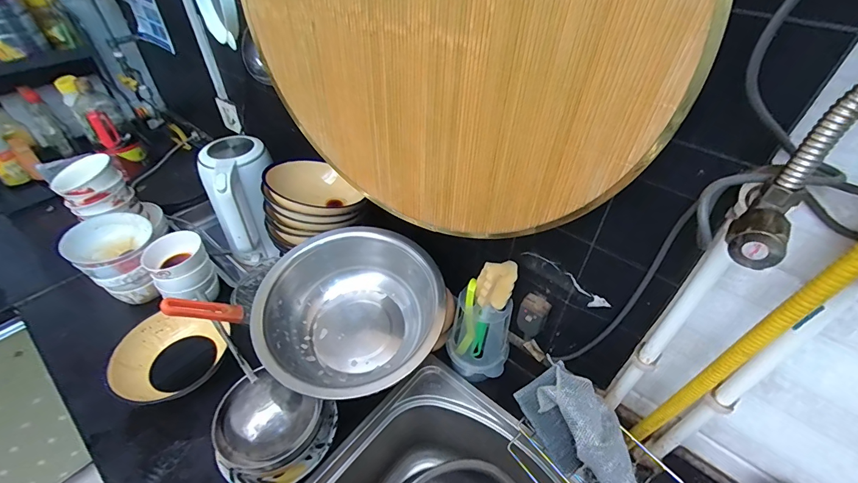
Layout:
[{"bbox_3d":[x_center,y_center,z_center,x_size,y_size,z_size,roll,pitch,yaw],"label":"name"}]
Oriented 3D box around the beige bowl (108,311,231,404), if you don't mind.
[{"bbox_3d":[-0.464,0.224,0.710,0.179,0.088,0.163,1,44,-1],"label":"beige bowl"}]

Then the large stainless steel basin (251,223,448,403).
[{"bbox_3d":[-0.124,0.123,0.619,0.259,0.126,0.279,1,44,-1],"label":"large stainless steel basin"}]

